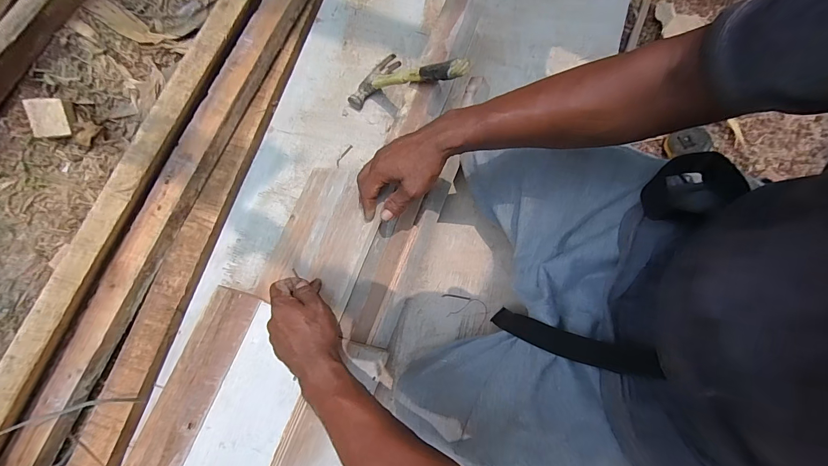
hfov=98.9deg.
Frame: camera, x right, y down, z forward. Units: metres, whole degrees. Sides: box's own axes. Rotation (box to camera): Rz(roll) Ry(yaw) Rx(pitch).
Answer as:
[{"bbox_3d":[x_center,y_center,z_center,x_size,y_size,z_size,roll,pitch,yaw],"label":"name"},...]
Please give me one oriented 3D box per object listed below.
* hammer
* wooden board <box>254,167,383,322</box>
[{"bbox_3d":[-0.010,-0.257,0.580,0.113,0.279,0.025,-53,126,-10],"label":"hammer"},{"bbox_3d":[-0.144,0.006,0.544,0.209,0.009,0.228,14,76,41],"label":"wooden board"}]

